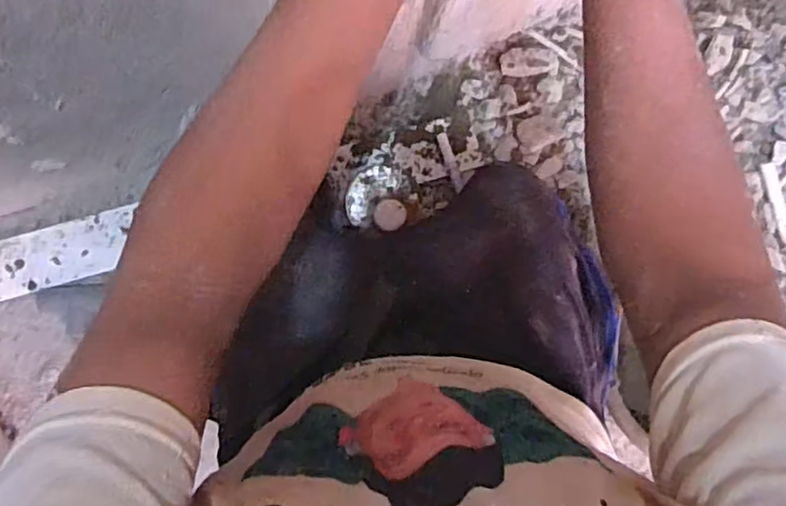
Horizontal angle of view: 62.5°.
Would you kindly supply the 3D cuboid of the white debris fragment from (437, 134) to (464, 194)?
[{"bbox_3d":[0.084,-0.130,0.934,0.016,0.008,0.088,-18,86,-4],"label":"white debris fragment"}]

